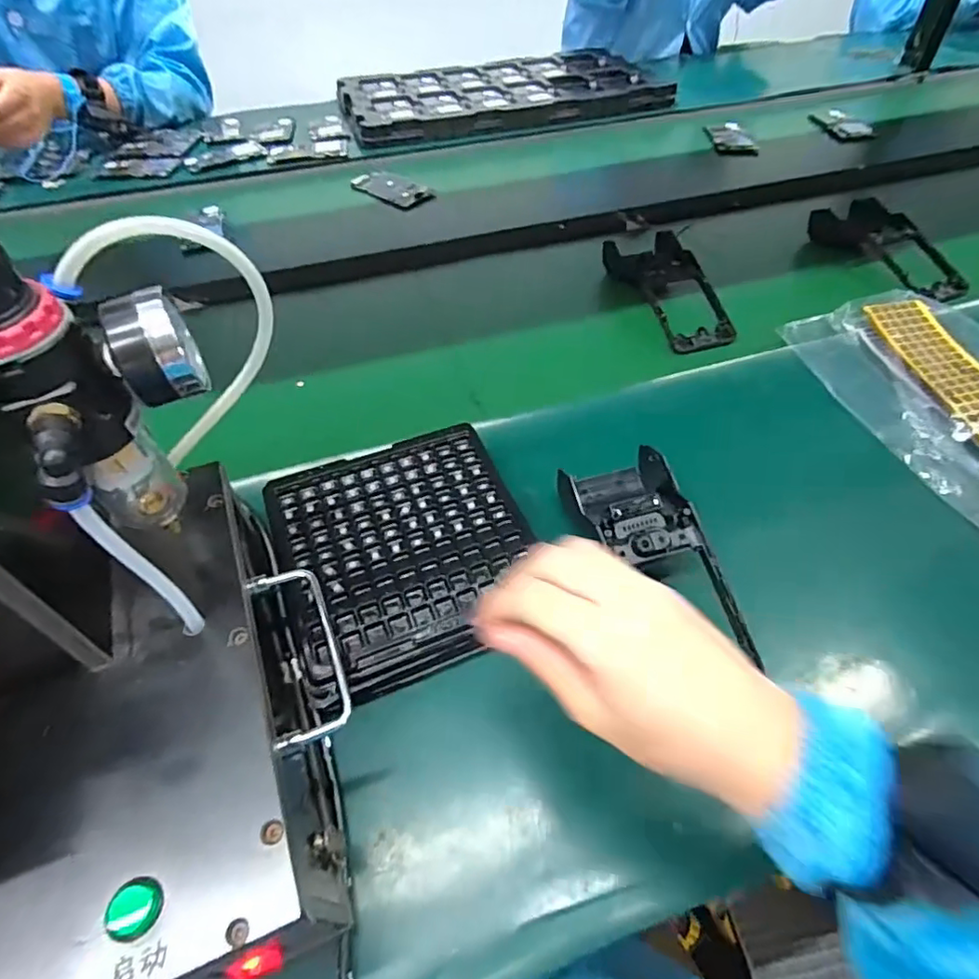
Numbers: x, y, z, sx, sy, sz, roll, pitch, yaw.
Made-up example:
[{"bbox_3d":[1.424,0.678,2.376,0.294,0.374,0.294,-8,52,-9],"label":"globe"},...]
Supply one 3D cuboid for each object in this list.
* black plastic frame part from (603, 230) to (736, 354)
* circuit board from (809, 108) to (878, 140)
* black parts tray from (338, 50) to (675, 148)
[{"bbox_3d":[0.199,-0.221,0.635,0.081,0.039,0.181,-14,51,-10],"label":"black plastic frame part"},{"bbox_3d":[0.604,-0.624,0.993,0.056,0.021,0.138,-5,50,-2],"label":"circuit board"},{"bbox_3d":[0.015,-0.754,1.100,0.575,0.032,0.337,-13,51,-9],"label":"black parts tray"}]

